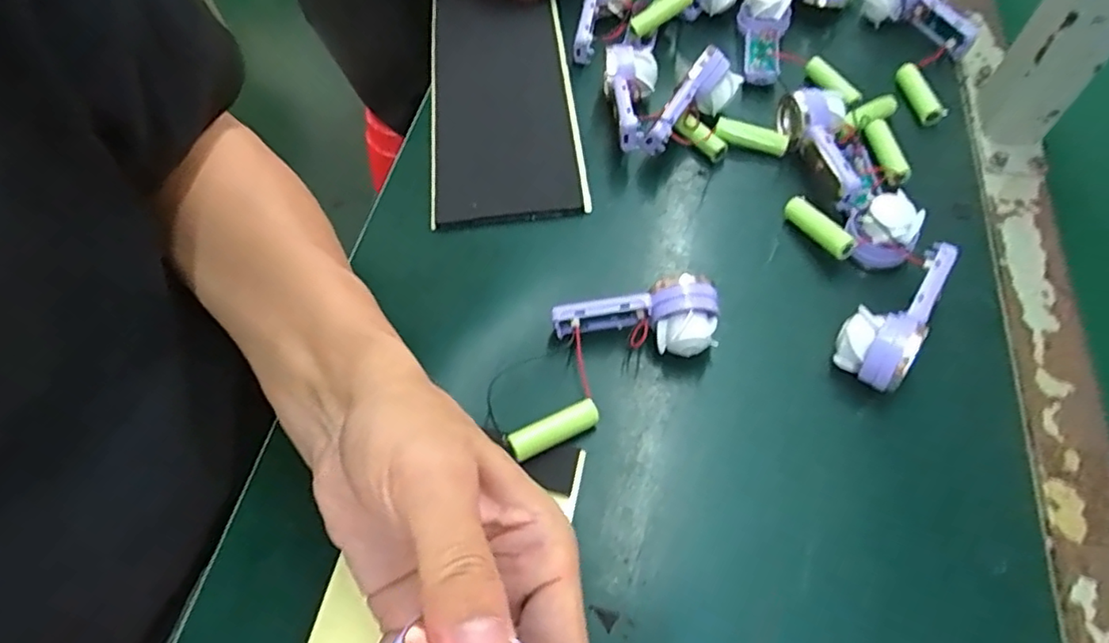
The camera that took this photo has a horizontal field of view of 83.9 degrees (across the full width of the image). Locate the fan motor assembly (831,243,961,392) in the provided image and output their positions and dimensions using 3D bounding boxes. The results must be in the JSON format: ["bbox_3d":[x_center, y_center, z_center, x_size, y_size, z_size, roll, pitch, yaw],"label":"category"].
[{"bbox_3d":[0.187,-0.005,0.345,0.036,0.037,0.087,28,65,18],"label":"fan motor assembly"}]

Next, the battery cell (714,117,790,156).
[{"bbox_3d":[0.137,-0.129,0.431,0.050,0.013,0.011,19,62,13],"label":"battery cell"}]

